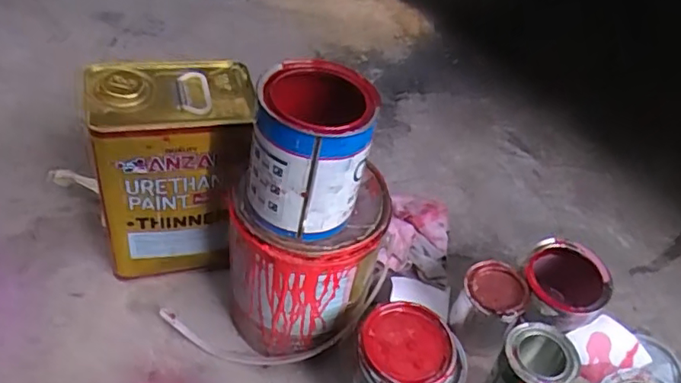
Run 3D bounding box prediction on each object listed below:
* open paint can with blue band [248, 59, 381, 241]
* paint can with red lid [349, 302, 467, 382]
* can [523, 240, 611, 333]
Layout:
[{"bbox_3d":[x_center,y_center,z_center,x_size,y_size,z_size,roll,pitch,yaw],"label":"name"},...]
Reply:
[{"bbox_3d":[-0.024,-0.035,0.506,0.100,0.141,0.094,4,46,-4],"label":"open paint can with blue band"},{"bbox_3d":[0.065,0.195,0.577,0.106,0.123,0.107,1,45,-1],"label":"paint can with red lid"},{"bbox_3d":[0.266,0.130,0.687,0.097,0.102,0.110,19,48,15],"label":"can"}]

